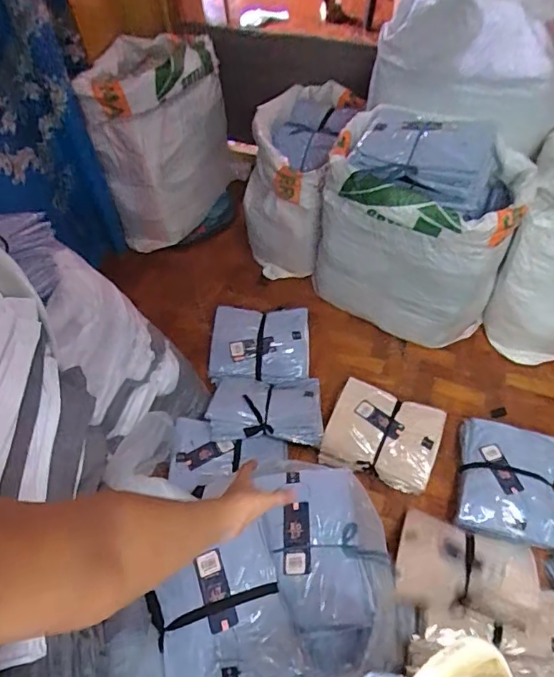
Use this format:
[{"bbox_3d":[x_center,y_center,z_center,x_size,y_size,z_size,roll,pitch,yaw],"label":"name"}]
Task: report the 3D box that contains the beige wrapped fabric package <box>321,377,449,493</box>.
[{"bbox_3d":[0.257,0.236,1.237,0.250,0.082,0.222,15,57,16],"label":"beige wrapped fabric package"}]

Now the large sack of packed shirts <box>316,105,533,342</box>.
[{"bbox_3d":[0.326,-0.254,1.276,0.462,0.523,0.259,21,59,20],"label":"large sack of packed shirts"}]

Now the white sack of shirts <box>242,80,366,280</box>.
[{"bbox_3d":[0.074,-0.463,1.530,0.301,0.421,0.500,4,54,9],"label":"white sack of shirts"}]

